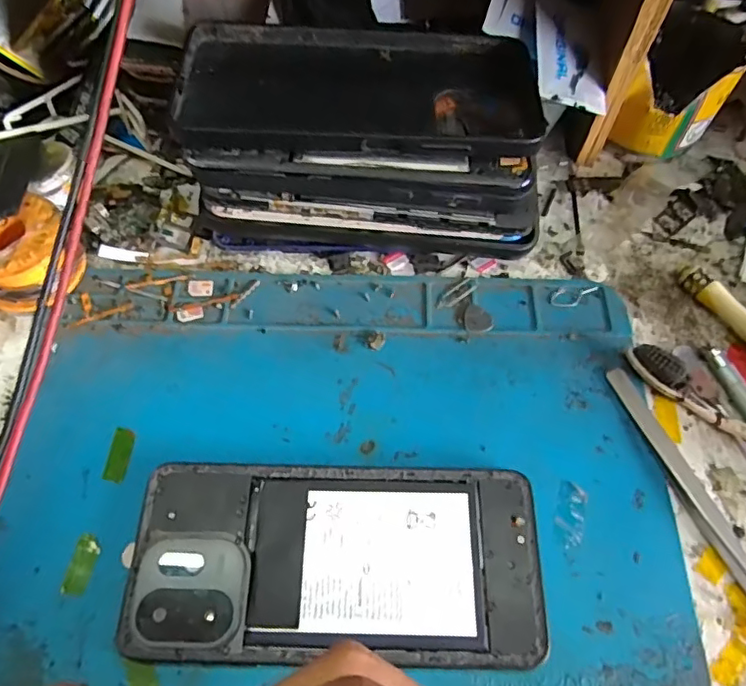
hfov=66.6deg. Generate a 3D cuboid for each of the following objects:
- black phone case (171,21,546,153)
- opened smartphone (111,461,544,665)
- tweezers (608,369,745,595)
[{"bbox_3d":[-0.006,-0.120,0.268,0.165,0.014,0.081,1,62,0],"label":"black phone case"},{"bbox_3d":[-0.014,0.087,0.229,0.158,0.010,0.073,2,62,0],"label":"opened smartphone"},{"bbox_3d":[0.138,0.065,0.247,0.011,0.004,0.122,-19,64,-10],"label":"tweezers"}]

